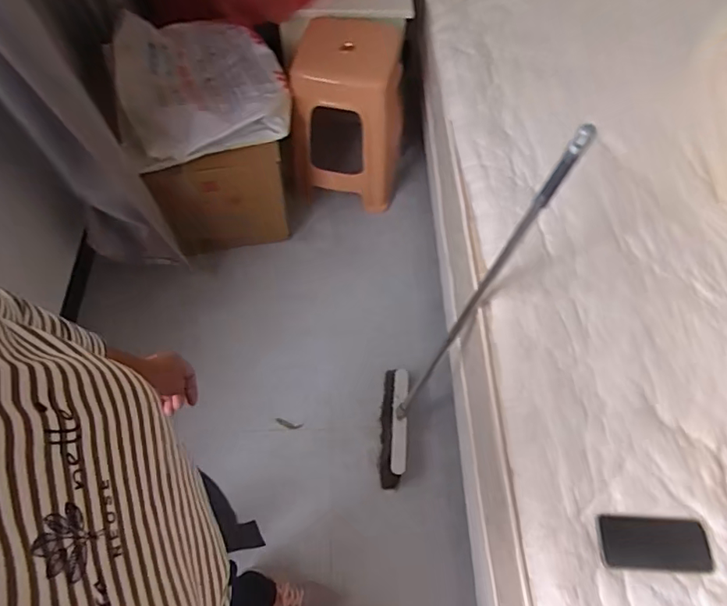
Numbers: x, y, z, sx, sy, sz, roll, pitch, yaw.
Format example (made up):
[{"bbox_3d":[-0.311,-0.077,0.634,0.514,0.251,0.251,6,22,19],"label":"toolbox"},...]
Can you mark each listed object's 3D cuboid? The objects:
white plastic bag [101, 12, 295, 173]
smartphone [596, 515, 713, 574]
[{"bbox_3d":[-0.489,-0.634,1.552,0.500,0.167,0.525,-15,62,-10],"label":"white plastic bag"},{"bbox_3d":[0.465,0.384,0.828,0.168,0.010,0.080,2,60,0],"label":"smartphone"}]

